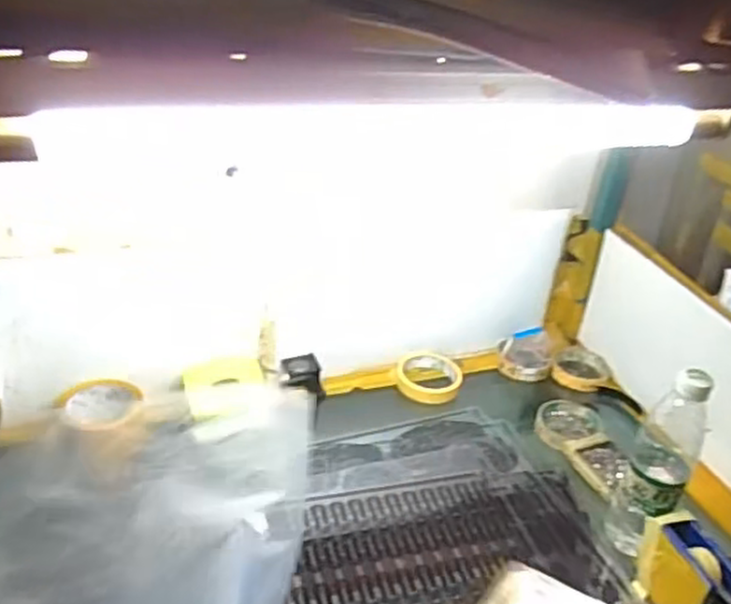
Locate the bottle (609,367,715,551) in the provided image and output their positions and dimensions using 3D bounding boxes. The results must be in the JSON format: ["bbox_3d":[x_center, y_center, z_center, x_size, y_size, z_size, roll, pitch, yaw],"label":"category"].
[{"bbox_3d":[0.316,0.168,0.785,0.061,0.227,0.081,21,33,25],"label":"bottle"}]

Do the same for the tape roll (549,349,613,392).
[{"bbox_3d":[0.330,0.102,1.130,0.087,0.025,0.106,15,31,15],"label":"tape roll"}]

